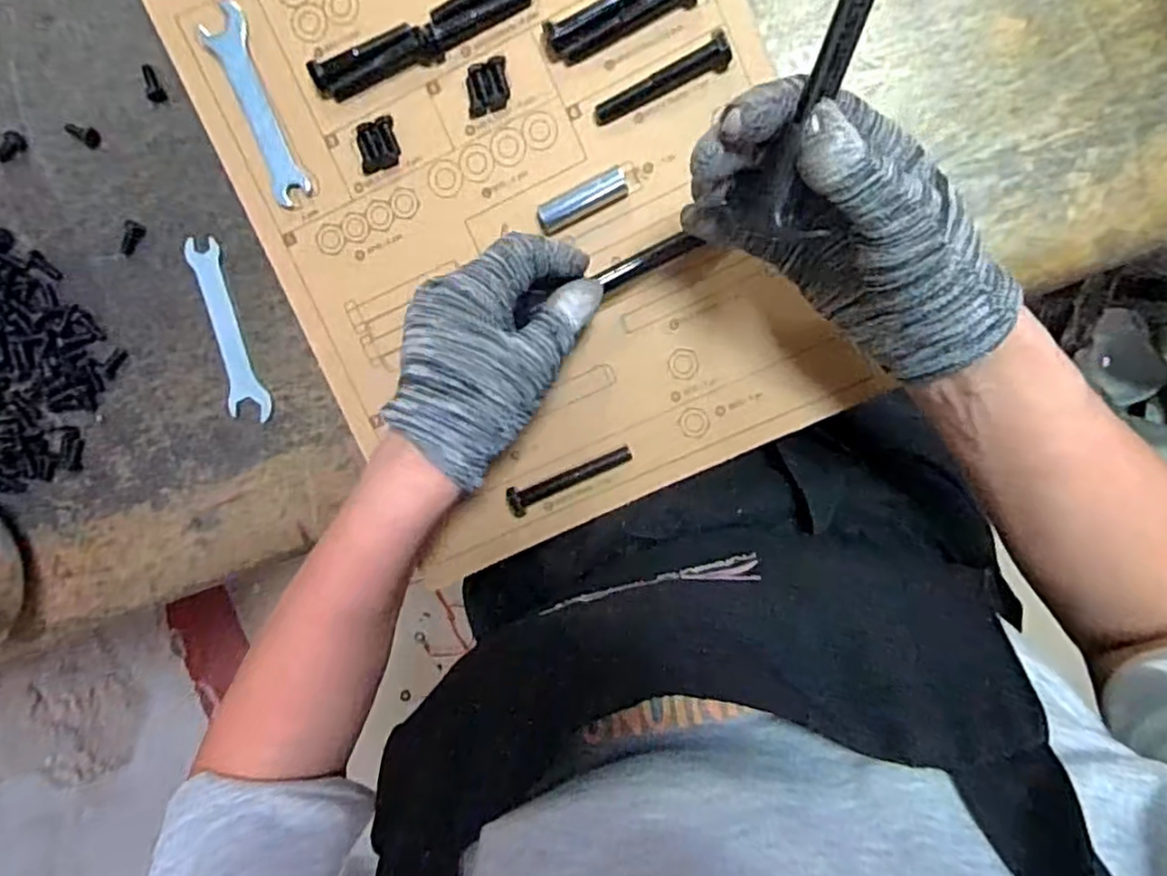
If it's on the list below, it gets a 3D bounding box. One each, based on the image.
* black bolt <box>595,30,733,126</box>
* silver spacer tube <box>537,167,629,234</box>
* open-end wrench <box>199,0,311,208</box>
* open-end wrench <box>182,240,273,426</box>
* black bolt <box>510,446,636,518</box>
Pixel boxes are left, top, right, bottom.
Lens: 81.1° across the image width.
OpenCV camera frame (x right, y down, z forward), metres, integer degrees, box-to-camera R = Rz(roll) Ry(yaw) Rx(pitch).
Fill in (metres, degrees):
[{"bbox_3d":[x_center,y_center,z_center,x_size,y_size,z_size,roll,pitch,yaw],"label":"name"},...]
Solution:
[{"bbox_3d":[0.041,-0.187,0.359,0.075,0.015,0.014,-25,93,8],"label":"black bolt"},{"bbox_3d":[0.000,-0.130,0.375,0.052,0.016,0.014,-25,93,8],"label":"silver spacer tube"},{"bbox_3d":[-0.182,-0.186,0.382,0.024,0.007,0.109,-23,93,8],"label":"open-end wrench"},{"bbox_3d":[-0.212,-0.064,0.408,0.024,0.005,0.110,-12,95,8],"label":"open-end wrench"},{"bbox_3d":[-0.009,0.022,0.394,0.075,0.012,0.017,-28,92,8],"label":"black bolt"}]

